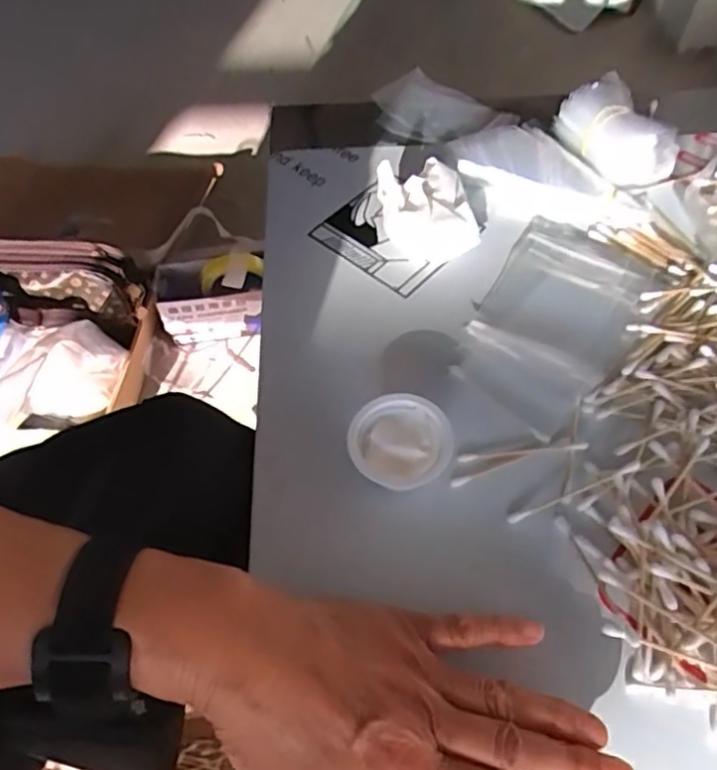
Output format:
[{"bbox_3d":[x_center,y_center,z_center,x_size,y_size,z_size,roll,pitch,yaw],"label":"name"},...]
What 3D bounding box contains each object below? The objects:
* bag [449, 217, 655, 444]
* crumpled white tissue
[{"bbox_3d":[0.124,-0.049,0.405,0.086,0.007,0.164,27,61,17],"label":"bag"},{"bbox_3d":[0.047,-0.122,0.441,0.063,0.041,0.073,-8,58,-3],"label":"crumpled white tissue"}]

